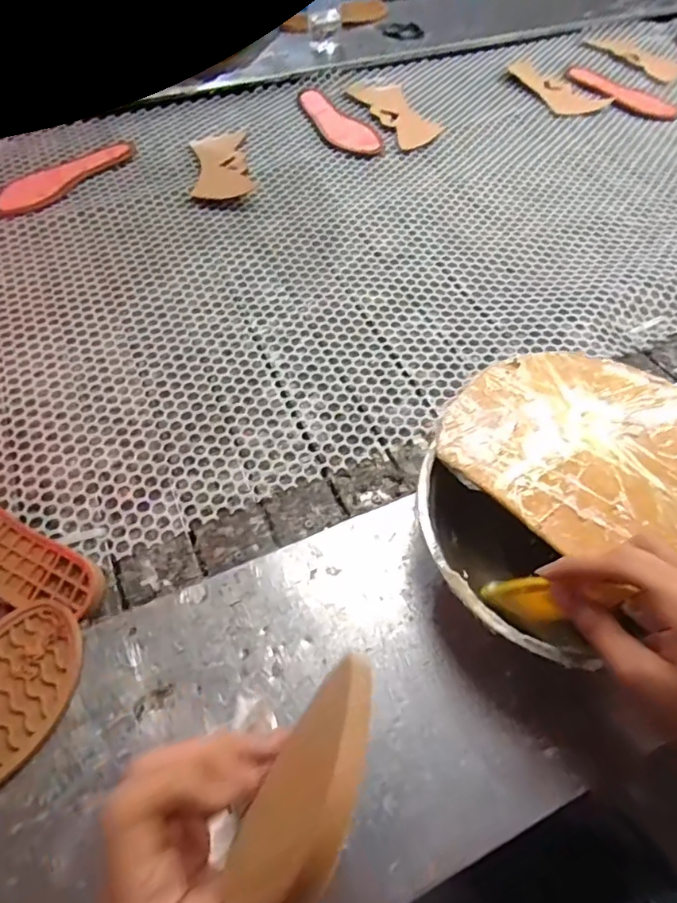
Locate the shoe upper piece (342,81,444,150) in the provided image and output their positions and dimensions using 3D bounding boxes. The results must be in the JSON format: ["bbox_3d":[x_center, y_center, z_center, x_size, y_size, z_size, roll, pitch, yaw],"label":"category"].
[{"bbox_3d":[0.100,-0.574,0.908,0.096,0.011,0.218,-20,60,-15],"label":"shoe upper piece"}]

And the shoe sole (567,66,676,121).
[{"bbox_3d":[0.494,-0.635,0.951,0.060,0.012,0.218,-37,65,-23],"label":"shoe sole"}]

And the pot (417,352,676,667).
[{"bbox_3d":[0.181,0.036,0.421,0.247,0.083,0.225,1,56,-1],"label":"pot"}]

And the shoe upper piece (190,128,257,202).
[{"bbox_3d":[-0.174,-0.428,0.802,0.086,0.006,0.166,-7,57,-6],"label":"shoe upper piece"}]

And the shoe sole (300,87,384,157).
[{"bbox_3d":[-0.004,-0.545,0.882,0.078,0.007,0.225,-19,59,-14],"label":"shoe sole"}]

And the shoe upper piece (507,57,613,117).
[{"bbox_3d":[0.378,-0.649,0.960,0.105,0.008,0.196,-30,62,-20],"label":"shoe upper piece"}]

